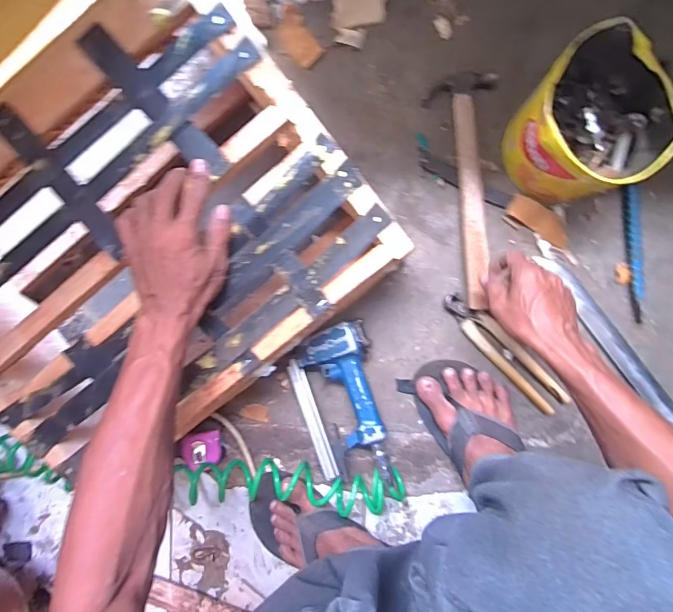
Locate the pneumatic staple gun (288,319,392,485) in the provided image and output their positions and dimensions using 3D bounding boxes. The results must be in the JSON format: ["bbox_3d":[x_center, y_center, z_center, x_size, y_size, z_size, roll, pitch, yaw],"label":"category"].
[{"bbox_3d":[0.008,0.139,0.616,0.120,0.066,0.219,-15,92,7],"label":"pneumatic staple gun"}]

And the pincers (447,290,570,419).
[{"bbox_3d":[0.241,0.065,0.613,0.222,0.022,0.045,45,97,2],"label":"pincers"}]

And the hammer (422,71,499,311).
[{"bbox_3d":[0.180,-0.155,0.583,0.084,0.023,0.313,-4,90,6],"label":"hammer"}]

